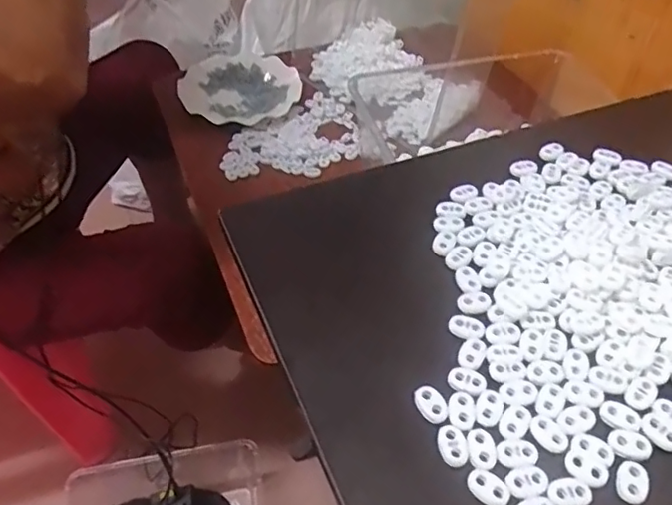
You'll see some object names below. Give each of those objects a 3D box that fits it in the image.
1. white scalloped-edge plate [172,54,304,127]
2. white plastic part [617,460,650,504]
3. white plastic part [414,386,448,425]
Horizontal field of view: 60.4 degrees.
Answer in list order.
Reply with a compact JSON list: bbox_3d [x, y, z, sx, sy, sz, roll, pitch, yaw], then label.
[{"bbox_3d":[-0.153,-0.259,0.898,0.182,0.013,0.172,0,49,-1],"label":"white scalloped-edge plate"},{"bbox_3d":[0.158,0.121,0.307,0.016,0.004,0.023,25,53,19],"label":"white plastic part"},{"bbox_3d":[0.055,0.086,0.331,0.016,0.004,0.022,-31,56,-24],"label":"white plastic part"}]

